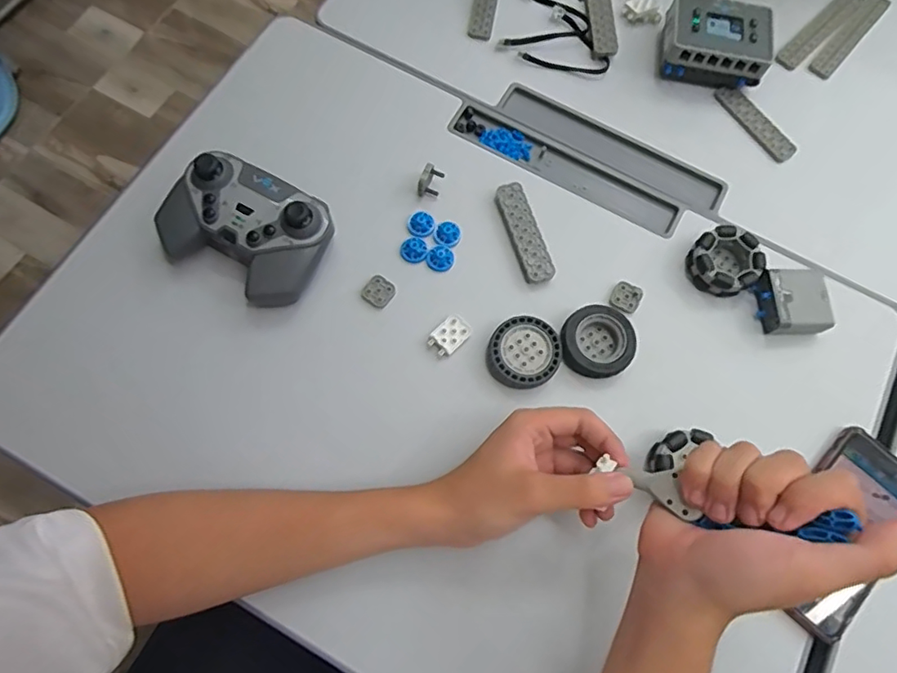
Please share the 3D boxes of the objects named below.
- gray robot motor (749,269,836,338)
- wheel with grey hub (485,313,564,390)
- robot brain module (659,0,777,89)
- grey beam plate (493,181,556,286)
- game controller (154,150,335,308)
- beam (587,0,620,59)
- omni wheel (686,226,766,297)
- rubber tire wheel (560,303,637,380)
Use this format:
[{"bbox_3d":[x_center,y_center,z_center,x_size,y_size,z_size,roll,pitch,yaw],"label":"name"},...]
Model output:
[{"bbox_3d":[0.305,-0.029,0.491,0.055,0.028,0.056,-3,71,-3],"label":"gray robot motor"},{"bbox_3d":[0.065,0.014,0.469,0.059,0.014,0.062,1,71,-2],"label":"wheel with grey hub"},{"bbox_3d":[0.275,-0.305,0.571,0.105,0.043,0.078,9,71,1],"label":"robot brain module"},{"bbox_3d":[0.070,-0.096,0.506,0.027,0.008,0.099,-17,73,-8],"label":"grey beam plate"},{"bbox_3d":[-0.175,-0.094,0.474,0.135,0.053,0.099,28,72,7],"label":"game controller"},{"bbox_3d":[0.166,-0.368,0.600,0.030,0.004,0.151,0,71,-2],"label":"beam"},{"bbox_3d":[0.252,-0.067,0.501,0.059,0.028,0.059,1,71,-2],"label":"omni wheel"},{"bbox_3d":[0.130,0.003,0.475,0.061,0.021,0.064,1,71,-2],"label":"rubber tire wheel"}]

